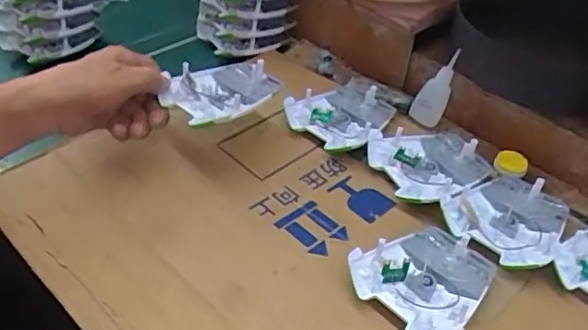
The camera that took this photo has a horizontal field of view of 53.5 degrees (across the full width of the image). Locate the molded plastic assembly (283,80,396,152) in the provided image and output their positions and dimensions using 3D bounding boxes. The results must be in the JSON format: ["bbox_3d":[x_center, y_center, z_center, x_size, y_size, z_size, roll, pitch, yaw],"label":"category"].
[{"bbox_3d":[0.057,-0.056,0.634,0.112,0.026,0.094,-32,56,-27],"label":"molded plastic assembly"}]

